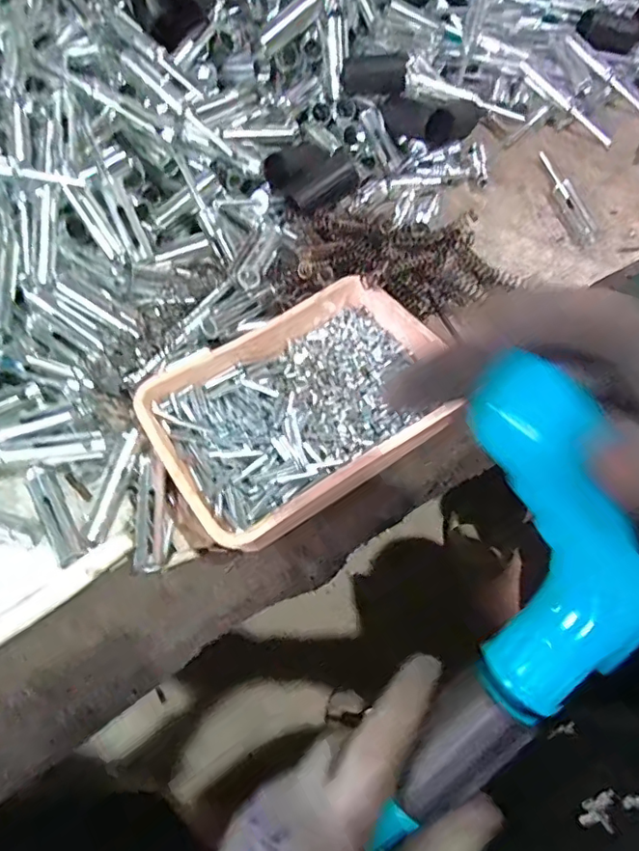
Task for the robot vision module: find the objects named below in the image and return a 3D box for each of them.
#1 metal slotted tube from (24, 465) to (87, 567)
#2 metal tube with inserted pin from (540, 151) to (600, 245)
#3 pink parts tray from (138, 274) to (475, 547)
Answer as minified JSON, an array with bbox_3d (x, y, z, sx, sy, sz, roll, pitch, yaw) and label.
[{"bbox_3d":[-0.173,0.056,0.351,0.018,0.012,0.075,-29,61,-14],"label":"metal slotted tube"},{"bbox_3d":[0.234,-0.220,0.508,0.020,0.013,0.125,-9,58,-2],"label":"metal tube with inserted pin"},{"bbox_3d":[-0.016,-0.023,0.371,0.195,0.034,0.151,-33,62,-16],"label":"pink parts tray"}]

